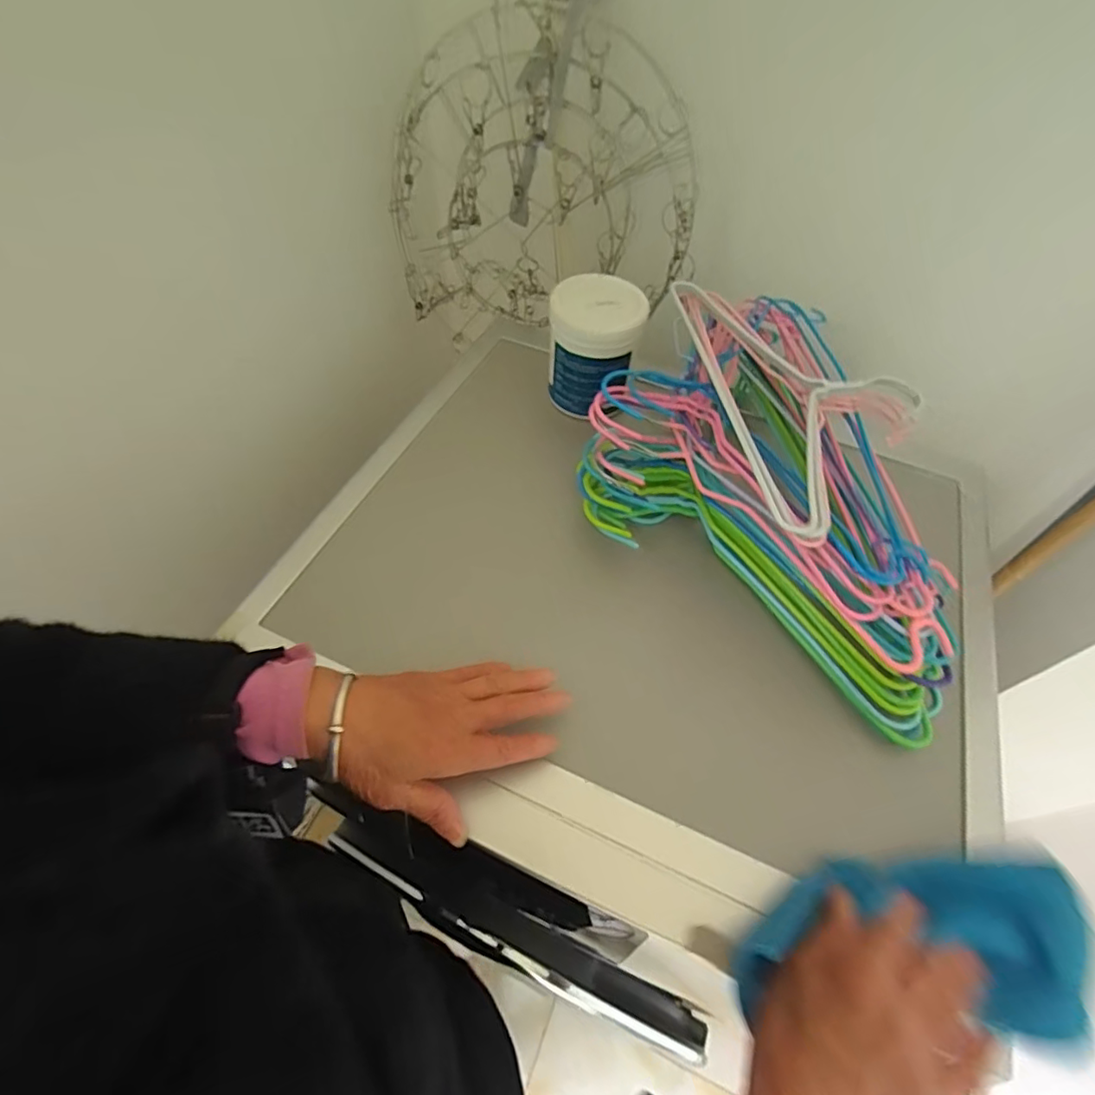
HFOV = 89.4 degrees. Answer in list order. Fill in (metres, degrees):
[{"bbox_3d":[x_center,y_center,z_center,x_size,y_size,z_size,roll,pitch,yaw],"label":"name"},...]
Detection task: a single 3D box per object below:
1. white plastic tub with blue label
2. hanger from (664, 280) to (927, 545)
[{"bbox_3d":[0.047,-0.203,0.568,0.097,0.111,0.077,7,54,2],"label":"white plastic tub with blue label"},{"bbox_3d":[0.217,-0.128,0.450,0.173,0.023,0.293,-2,51,-5],"label":"hanger"}]

